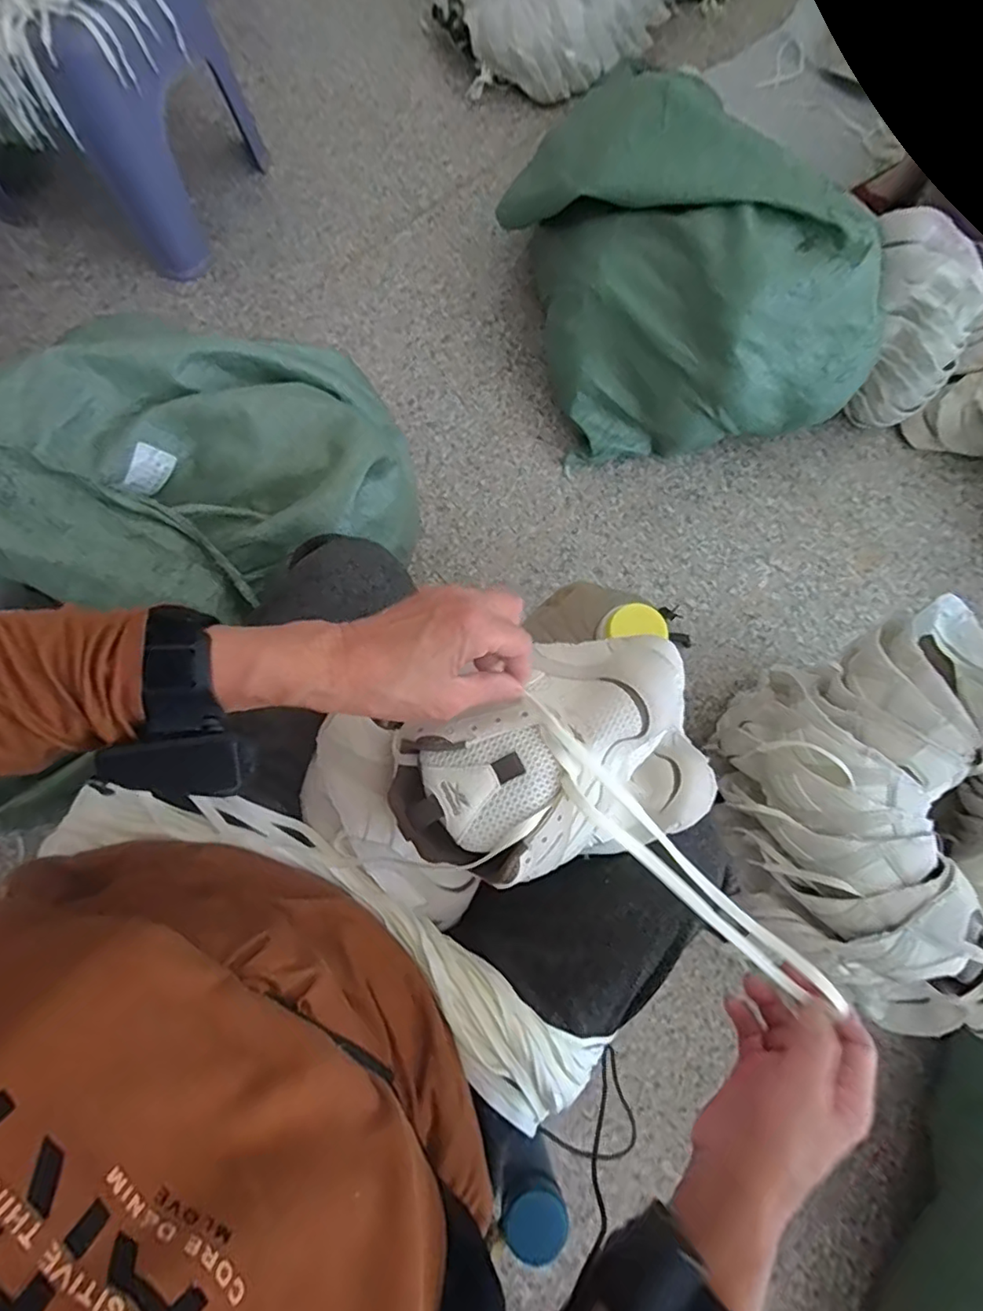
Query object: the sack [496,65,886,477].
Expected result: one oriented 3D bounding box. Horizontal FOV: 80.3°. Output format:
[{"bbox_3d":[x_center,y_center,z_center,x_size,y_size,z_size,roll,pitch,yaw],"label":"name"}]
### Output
[{"bbox_3d":[0.287,-0.582,0.921,0.392,0.353,0.526,-17,78,-7],"label":"sack"}]

